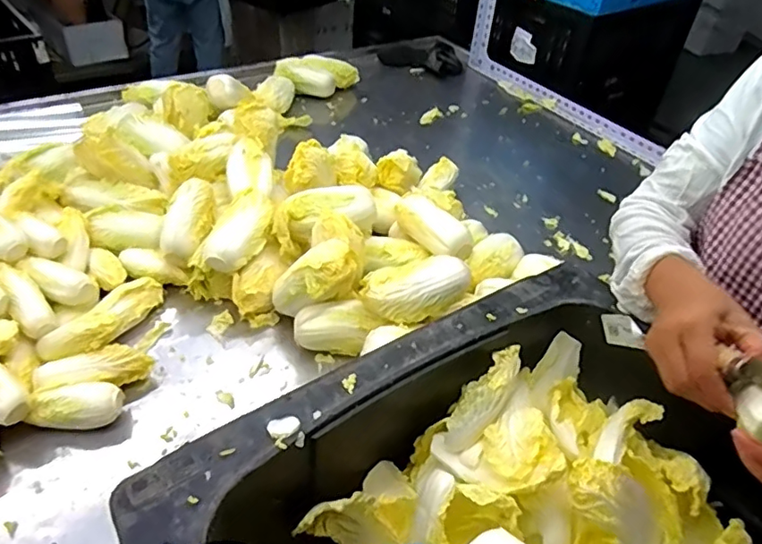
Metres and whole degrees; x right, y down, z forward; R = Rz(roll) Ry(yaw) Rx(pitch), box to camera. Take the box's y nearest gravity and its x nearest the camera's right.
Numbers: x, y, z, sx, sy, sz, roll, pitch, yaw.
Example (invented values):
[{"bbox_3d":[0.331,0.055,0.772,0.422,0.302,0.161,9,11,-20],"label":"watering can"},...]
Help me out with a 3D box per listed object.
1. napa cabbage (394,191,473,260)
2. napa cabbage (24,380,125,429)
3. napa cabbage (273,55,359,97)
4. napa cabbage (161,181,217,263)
[{"bbox_3d":[0.074,-0.068,0.844,0.054,0.058,0.129,-26,50,-31],"label":"napa cabbage"},{"bbox_3d":[-0.349,0.157,0.637,0.095,0.051,0.046,0,41,-6],"label":"napa cabbage"},{"bbox_3d":[-0.151,-0.478,1.356,0.216,0.077,0.086,-12,44,-20],"label":"napa cabbage"},{"bbox_3d":[-0.281,-0.080,0.808,0.063,0.066,0.115,3,41,-2],"label":"napa cabbage"}]

